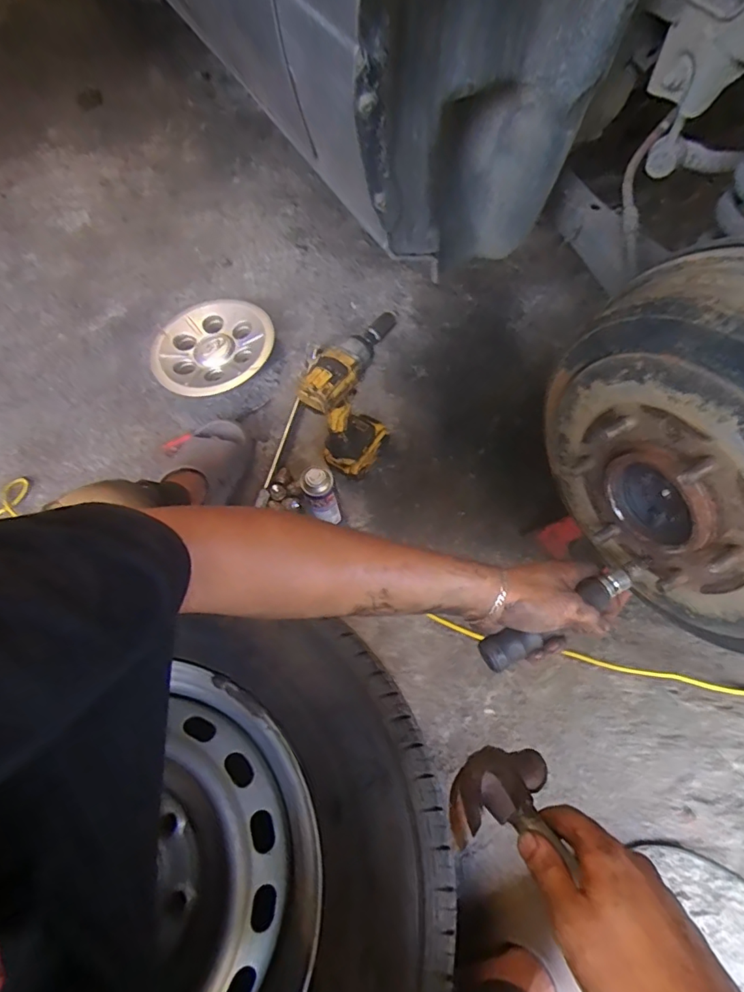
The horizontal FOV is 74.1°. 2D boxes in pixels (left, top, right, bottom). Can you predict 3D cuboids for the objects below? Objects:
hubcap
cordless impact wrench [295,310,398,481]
[{"bbox_3d":[-0.321,-0.314,1.020,0.260,0.048,0.272,-5,57,8],"label":"hubcap"},{"bbox_3d":[-0.023,-0.168,0.821,0.097,0.246,0.208,14,65,10],"label":"cordless impact wrench"}]

